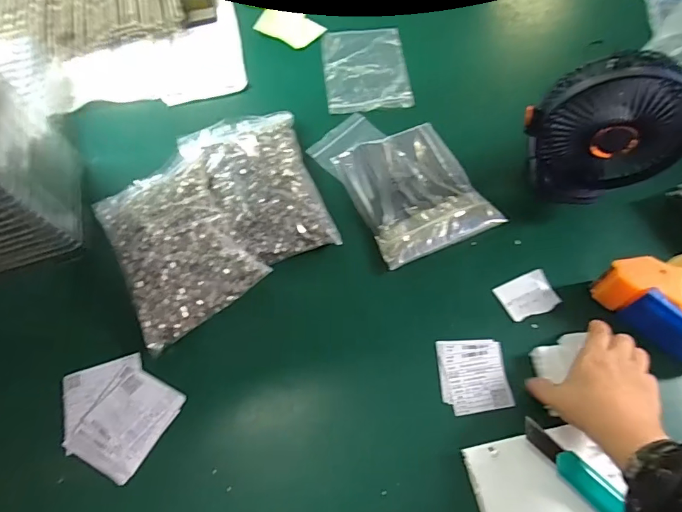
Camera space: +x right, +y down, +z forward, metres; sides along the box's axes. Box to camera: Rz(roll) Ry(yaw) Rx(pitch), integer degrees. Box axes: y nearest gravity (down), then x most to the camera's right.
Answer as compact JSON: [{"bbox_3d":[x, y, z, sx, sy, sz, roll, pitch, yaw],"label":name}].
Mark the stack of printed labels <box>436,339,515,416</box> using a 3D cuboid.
[{"bbox_3d":[0.136,0.121,0.456,0.067,0.004,0.074,-4,61,-1],"label":"stack of printed labels"}]

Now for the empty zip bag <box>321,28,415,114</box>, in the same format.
[{"bbox_3d":[0.037,-0.290,0.689,0.124,0.009,0.180,-6,61,-1],"label":"empty zip bag"}]

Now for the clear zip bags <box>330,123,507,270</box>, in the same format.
[{"bbox_3d":[0.090,-0.086,0.561,0.149,0.020,0.177,-23,63,-10],"label":"clear zip bags"}]

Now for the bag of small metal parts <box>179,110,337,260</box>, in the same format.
[{"bbox_3d":[-0.106,-0.094,0.560,0.143,0.041,0.222,-17,62,-7],"label":"bag of small metal parts"}]

